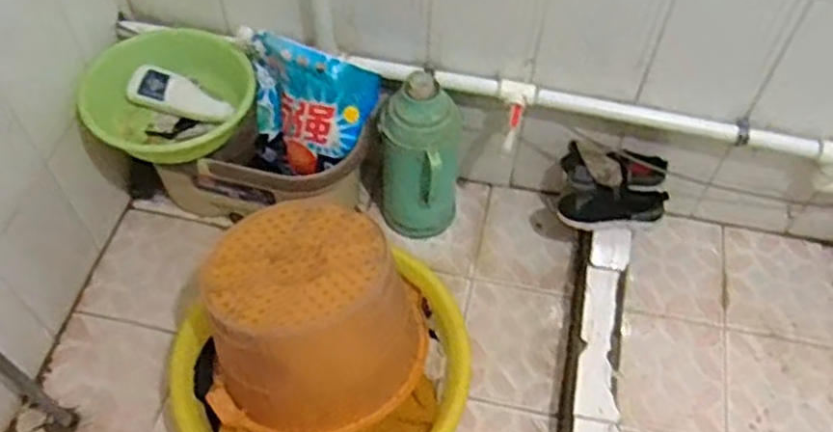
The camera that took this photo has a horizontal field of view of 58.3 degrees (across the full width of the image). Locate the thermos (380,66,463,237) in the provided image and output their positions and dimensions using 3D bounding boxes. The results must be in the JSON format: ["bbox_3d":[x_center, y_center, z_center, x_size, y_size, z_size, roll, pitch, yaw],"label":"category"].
[{"bbox_3d":[0.010,-0.117,1.453,0.157,0.358,0.182,6,55,2],"label":"thermos"}]

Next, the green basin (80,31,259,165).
[{"bbox_3d":[-0.447,-0.213,1.366,0.303,0.123,0.241,-15,57,-12],"label":"green basin"}]

